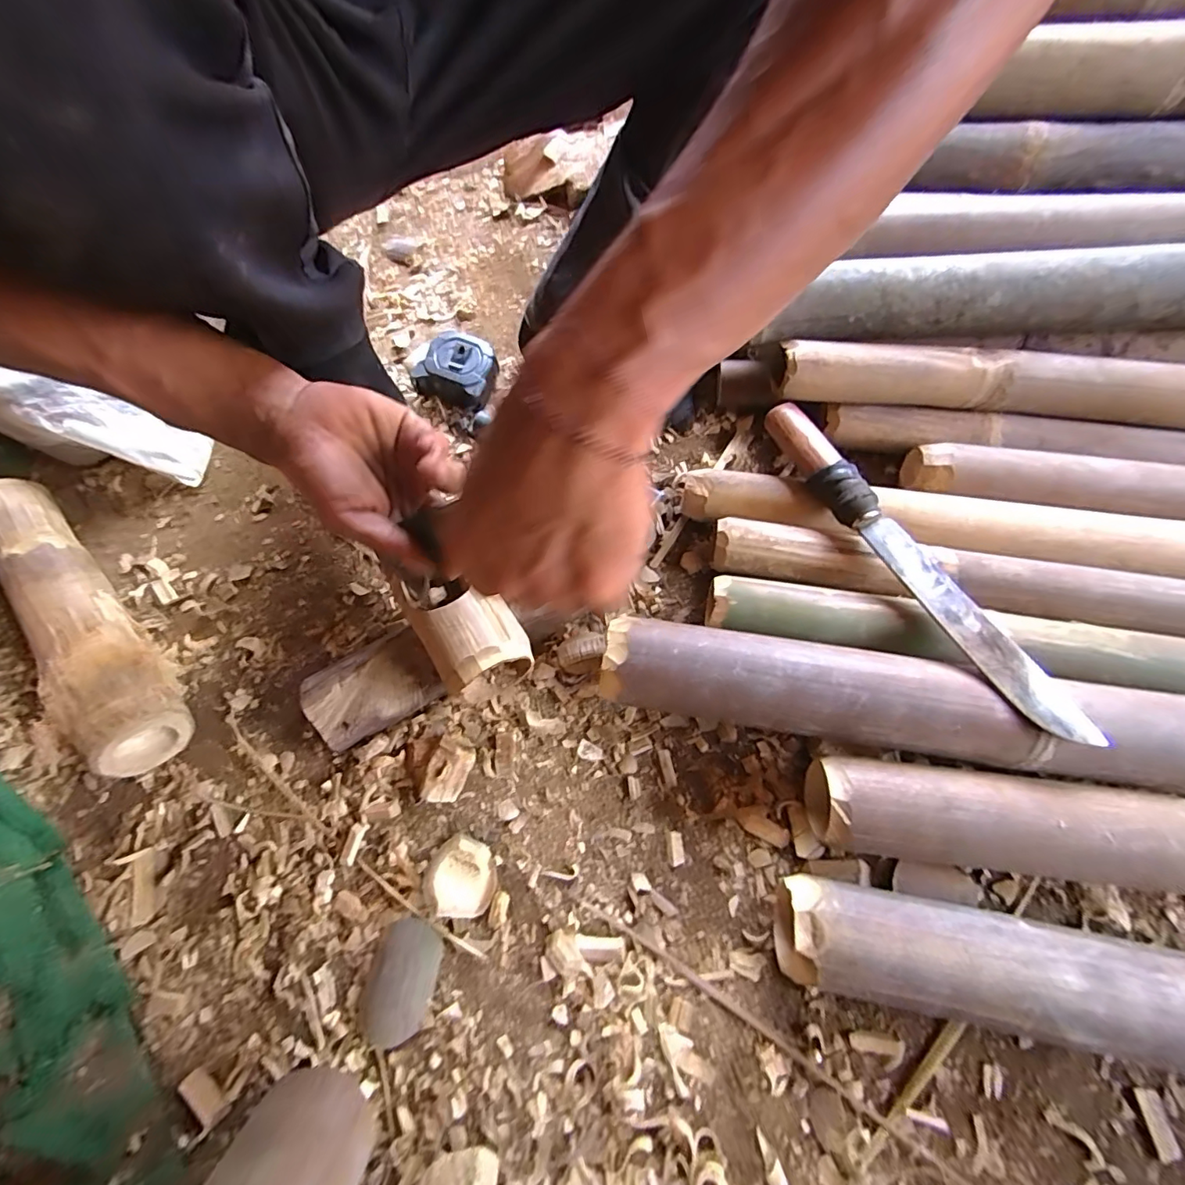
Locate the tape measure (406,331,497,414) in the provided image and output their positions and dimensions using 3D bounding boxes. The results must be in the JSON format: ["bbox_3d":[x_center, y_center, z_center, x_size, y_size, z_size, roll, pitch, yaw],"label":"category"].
[{"bbox_3d":[-0.164,-0.256,0.599,0.088,0.041,0.082,12,65,8],"label":"tape measure"}]

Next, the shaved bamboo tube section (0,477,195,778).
[{"bbox_3d":[-0.490,0.017,0.484,0.358,0.075,0.077,40,72,19],"label":"shaved bamboo tube section"}]

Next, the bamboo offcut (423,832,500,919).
[{"bbox_3d":[-0.102,0.217,0.395,0.052,0.020,0.053,-1,64,2],"label":"bamboo offcut"}]

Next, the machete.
[{"bbox_3d":[0.255,-0.032,0.424,0.046,0.035,0.347,-26,66,-8],"label":"machete"}]

